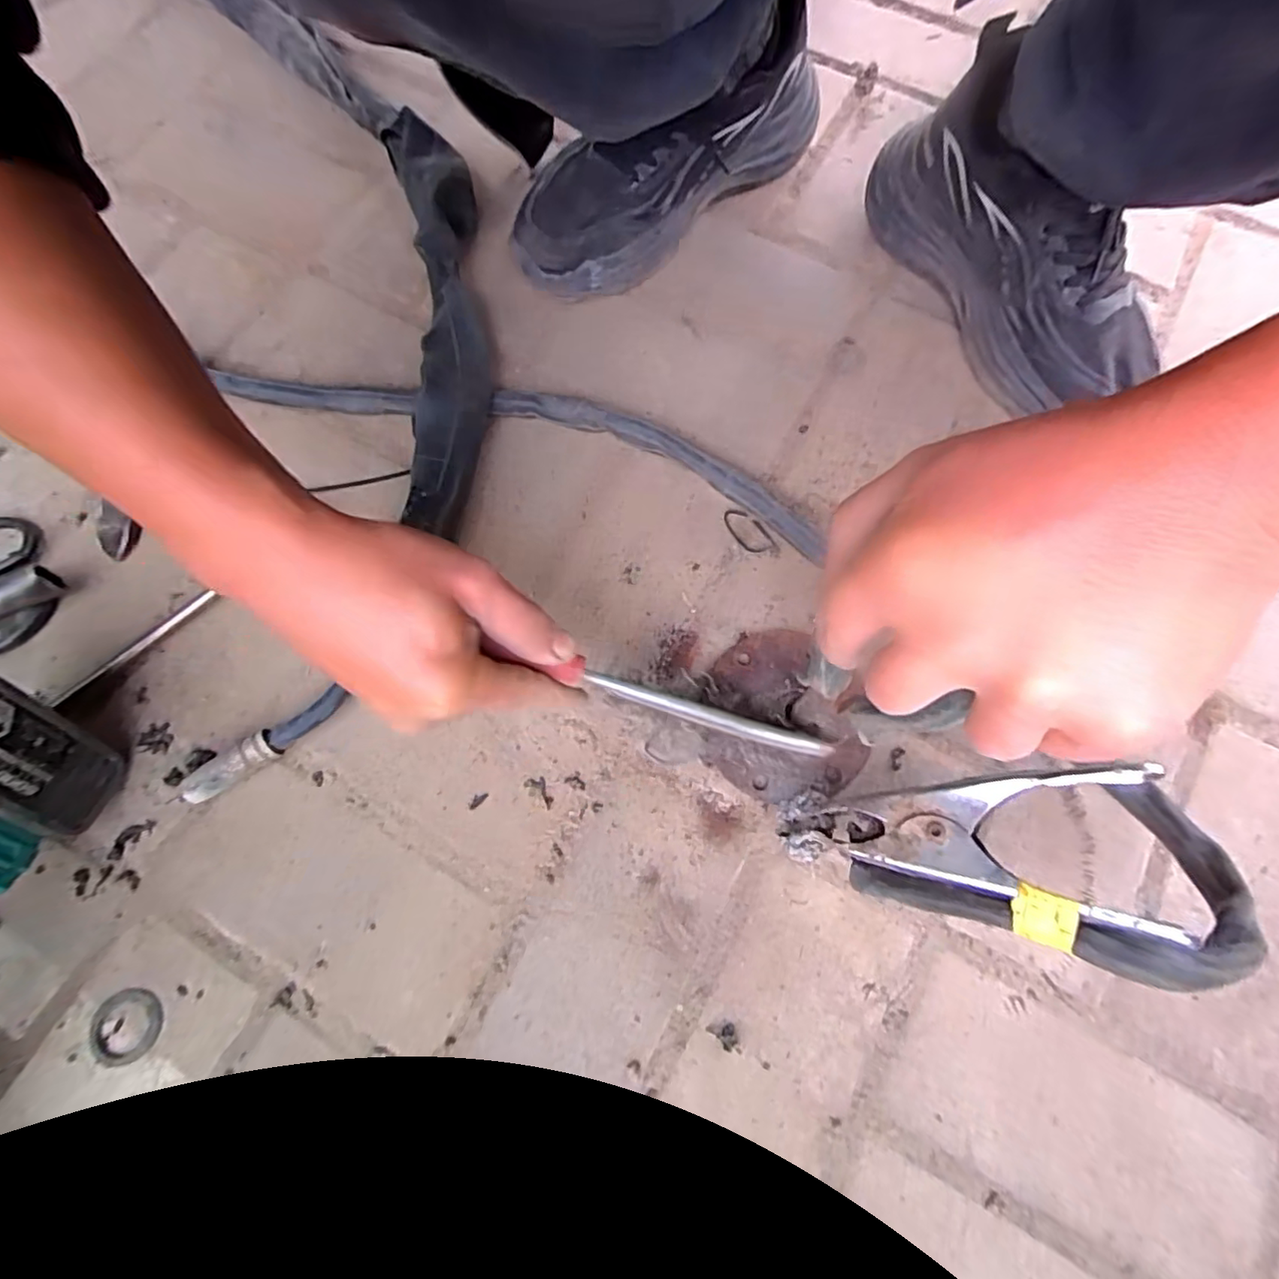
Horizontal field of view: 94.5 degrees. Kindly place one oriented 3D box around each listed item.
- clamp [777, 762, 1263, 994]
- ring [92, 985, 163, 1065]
[{"bbox_3d":[0.182,0.109,0.289,0.202,0.106,0.085,-5,74,0],"label":"clamp"},{"bbox_3d":[-0.273,0.206,0.314,0.036,0.004,0.036,-7,75,-1],"label":"ring"}]

